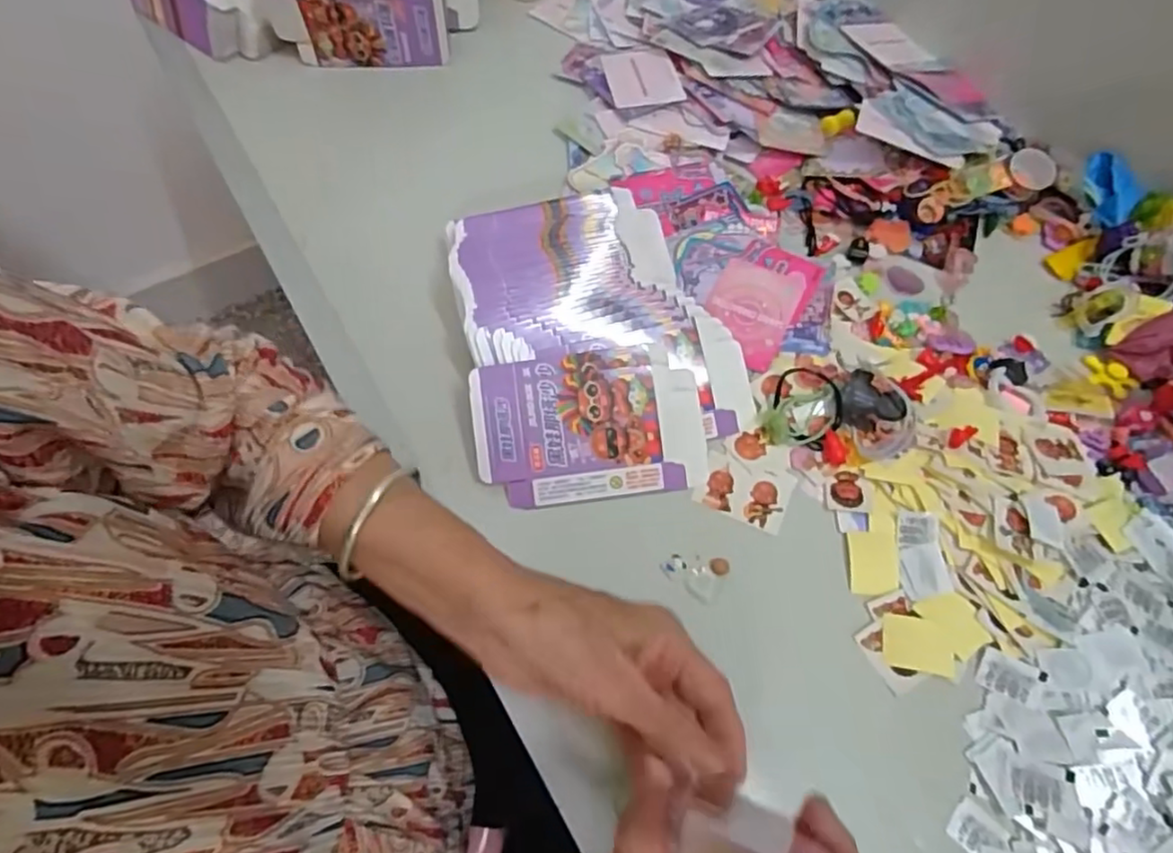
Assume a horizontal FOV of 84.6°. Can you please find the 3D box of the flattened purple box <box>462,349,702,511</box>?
[{"bbox_3d":[0.003,0.001,0.422,0.148,0.006,0.096,-6,88,-7],"label":"flattened purple box"}]

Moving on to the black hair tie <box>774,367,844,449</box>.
[{"bbox_3d":[0.156,-0.016,0.446,0.042,0.011,0.058,-30,67,-12],"label":"black hair tie"}]

